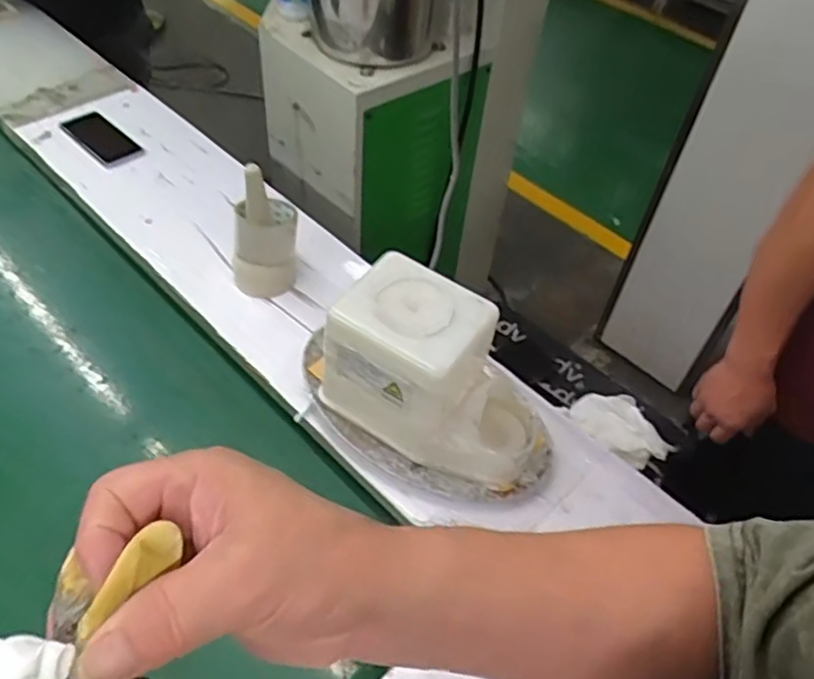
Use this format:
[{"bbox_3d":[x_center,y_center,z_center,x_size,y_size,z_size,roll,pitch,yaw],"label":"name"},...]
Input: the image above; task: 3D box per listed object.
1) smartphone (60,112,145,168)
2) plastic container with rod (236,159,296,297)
[{"bbox_3d":[-0.521,-0.346,1.165,0.077,0.011,0.173,-33,60,-30],"label":"smartphone"},{"bbox_3d":[-0.193,-0.152,0.918,0.082,0.182,0.090,-3,49,-9],"label":"plastic container with rod"}]

